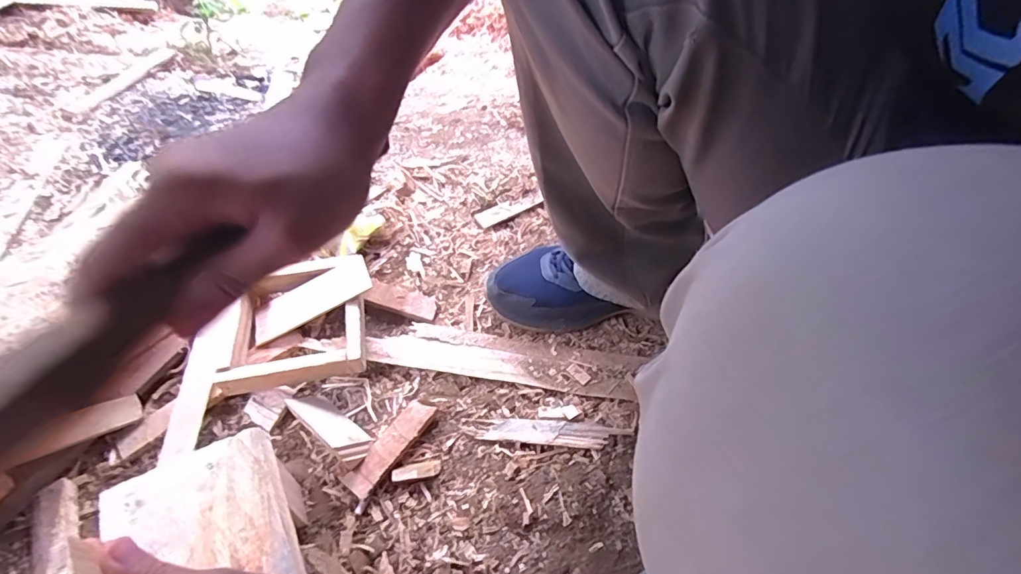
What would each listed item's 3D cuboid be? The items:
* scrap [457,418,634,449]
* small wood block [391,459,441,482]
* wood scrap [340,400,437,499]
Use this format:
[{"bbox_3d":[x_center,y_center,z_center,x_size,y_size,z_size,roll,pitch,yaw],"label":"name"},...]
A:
[{"bbox_3d":[0.038,0.157,0.526,0.172,0.015,0.025,3,58,2],"label":"scrap"},{"bbox_3d":[-0.096,0.189,0.495,0.049,0.010,0.016,-12,59,-7],"label":"small wood block"},{"bbox_3d":[-0.126,0.166,0.506,0.034,0.017,0.110,31,63,18],"label":"wood scrap"}]

